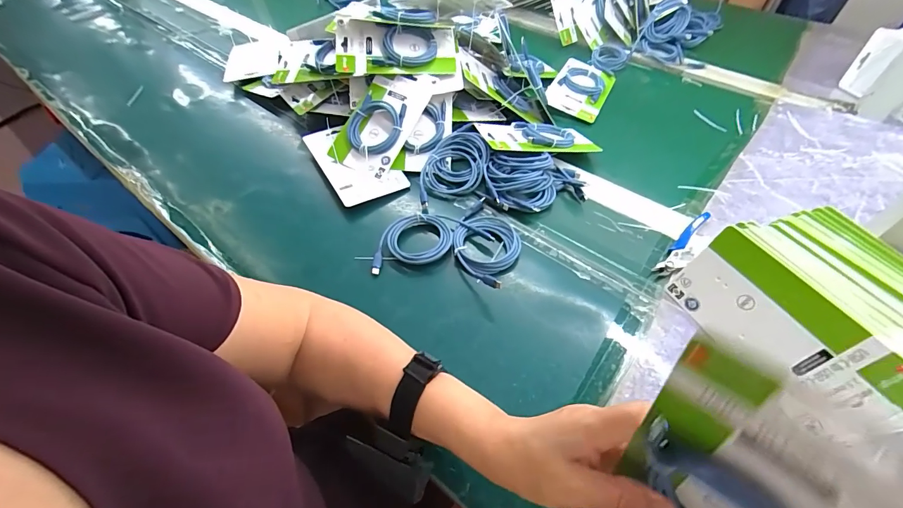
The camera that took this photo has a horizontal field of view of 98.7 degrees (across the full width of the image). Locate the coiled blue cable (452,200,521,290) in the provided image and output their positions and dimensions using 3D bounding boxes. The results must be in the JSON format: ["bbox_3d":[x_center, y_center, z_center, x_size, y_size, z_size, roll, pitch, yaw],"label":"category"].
[{"bbox_3d":[0.041,-0.018,0.481,0.088,0.028,0.132,21,54,17],"label":"coiled blue cable"}]

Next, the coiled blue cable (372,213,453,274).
[{"bbox_3d":[-0.052,-0.018,0.494,0.104,0.014,0.069,-12,52,-9],"label":"coiled blue cable"}]

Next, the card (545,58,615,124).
[{"bbox_3d":[0.240,-0.311,0.719,0.098,0.024,0.167,21,54,16],"label":"card"}]

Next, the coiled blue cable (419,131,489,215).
[{"bbox_3d":[0.003,-0.119,0.553,0.085,0.038,0.134,10,52,9],"label":"coiled blue cable"}]

